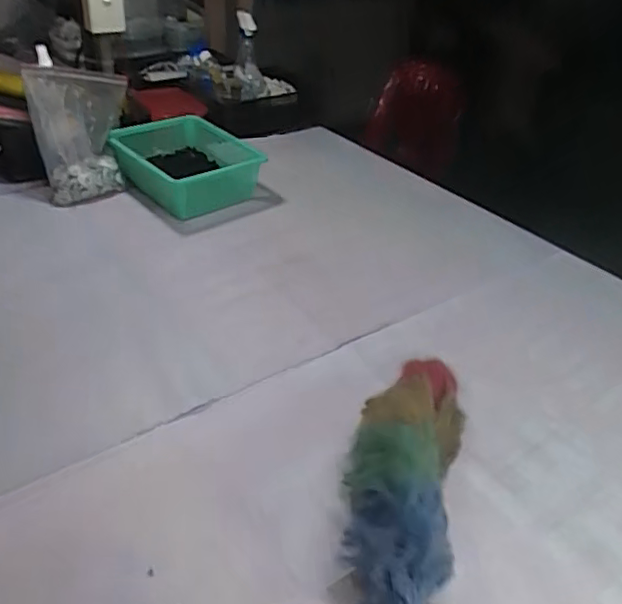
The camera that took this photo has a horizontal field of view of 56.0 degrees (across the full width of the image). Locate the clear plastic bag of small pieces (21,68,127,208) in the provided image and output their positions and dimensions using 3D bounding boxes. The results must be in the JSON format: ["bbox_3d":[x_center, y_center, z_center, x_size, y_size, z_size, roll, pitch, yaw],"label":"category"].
[{"bbox_3d":[-0.431,-0.305,1.101,0.150,0.234,0.116,-16,41,-27],"label":"clear plastic bag of small pieces"}]

